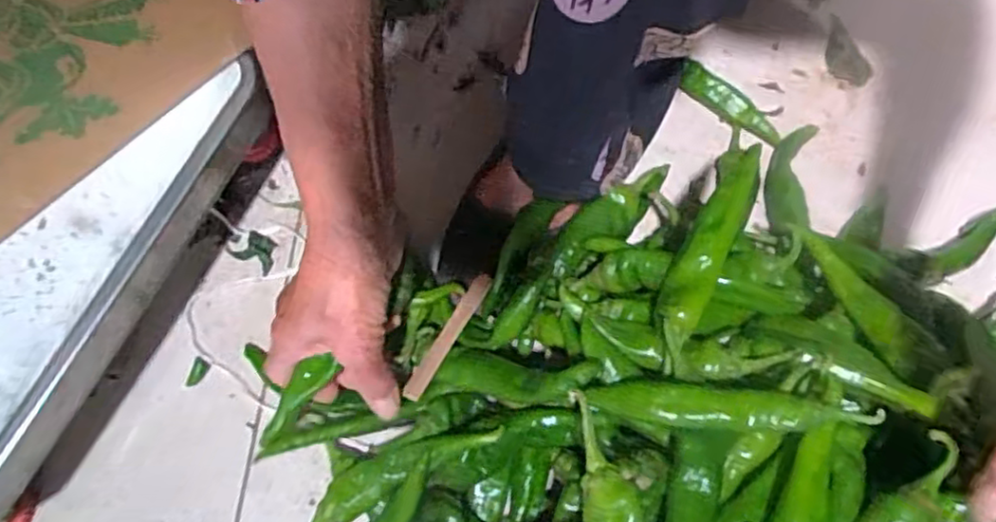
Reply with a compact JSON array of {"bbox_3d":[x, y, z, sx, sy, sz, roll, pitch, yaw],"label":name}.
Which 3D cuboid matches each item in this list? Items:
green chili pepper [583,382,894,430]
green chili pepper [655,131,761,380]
[{"bbox_3d":[0.114,0.074,0.338,0.138,0.025,0.021,9,68,1],"label":"green chili pepper"},{"bbox_3d":[0.120,-0.011,0.390,0.025,0.022,0.139,25,69,7],"label":"green chili pepper"}]

